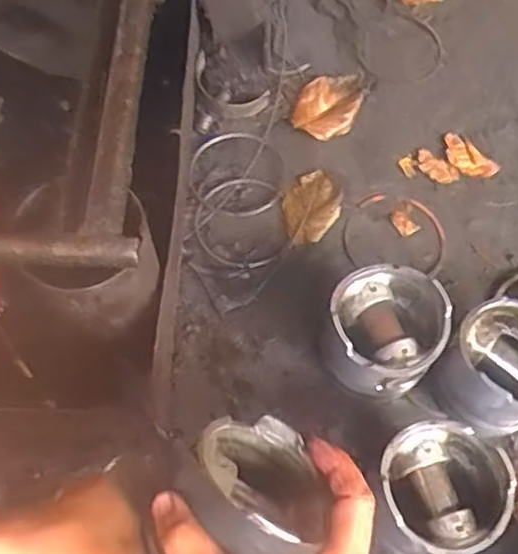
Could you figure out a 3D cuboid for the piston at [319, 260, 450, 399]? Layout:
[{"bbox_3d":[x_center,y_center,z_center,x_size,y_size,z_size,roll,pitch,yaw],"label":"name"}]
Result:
[{"bbox_3d":[0.103,0.048,0.595,0.096,0.080,0.104,21,67,10],"label":"piston"}]

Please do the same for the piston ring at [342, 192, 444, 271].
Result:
[{"bbox_3d":[0.131,-0.044,0.691,0.099,0.008,0.092,2,68,-5],"label":"piston ring"}]

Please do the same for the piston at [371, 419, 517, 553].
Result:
[{"bbox_3d":[0.134,0.165,0.537,0.090,0.085,0.099,0,65,0],"label":"piston"}]

